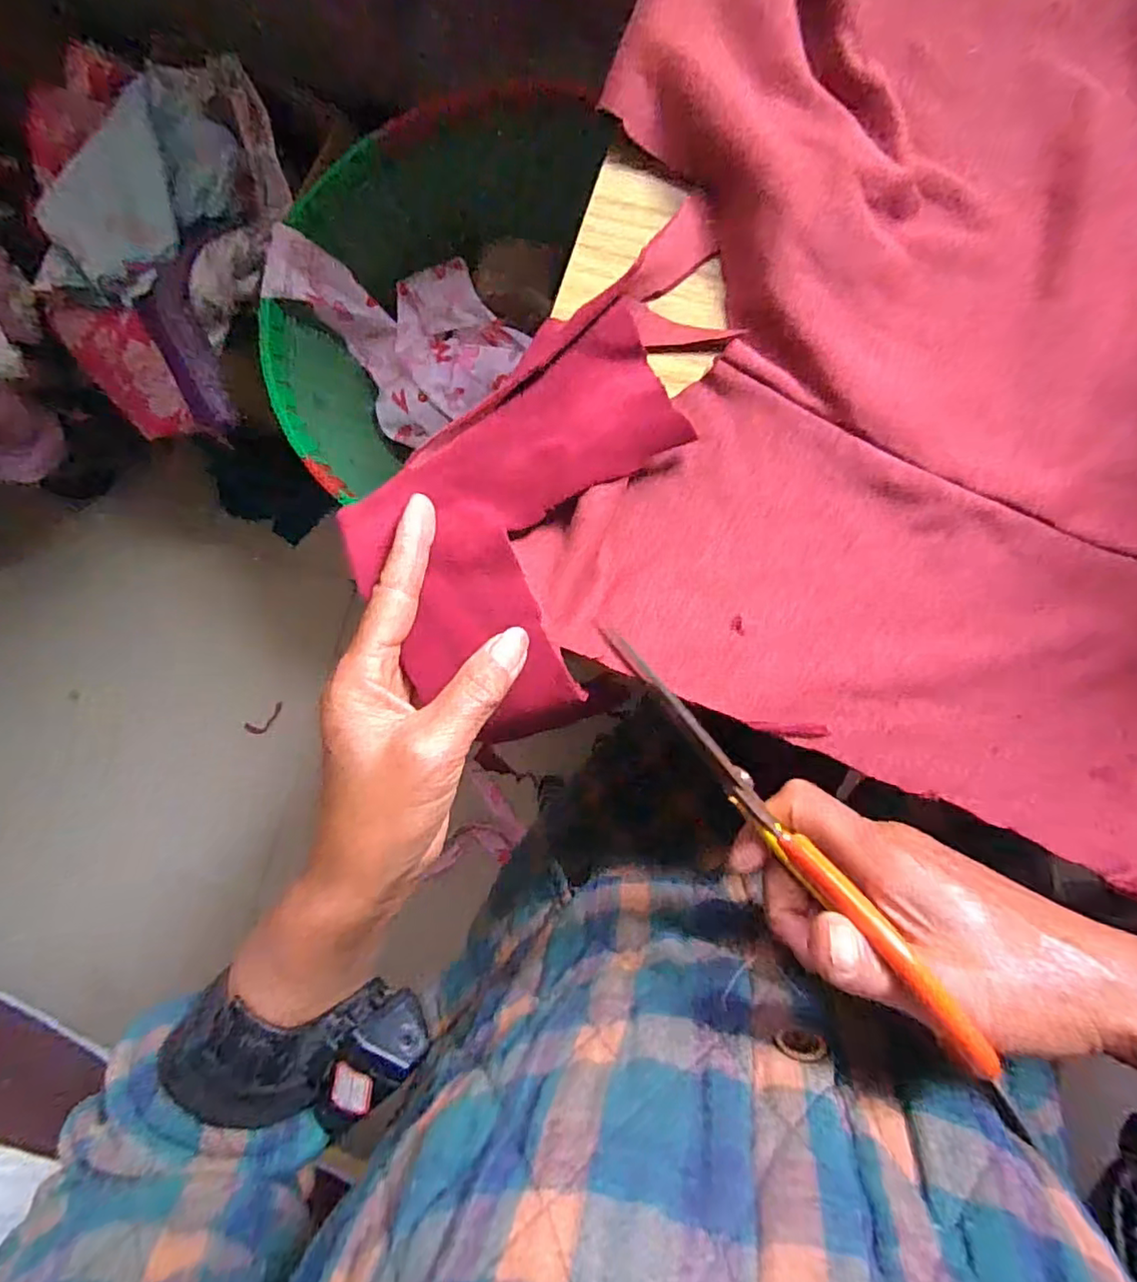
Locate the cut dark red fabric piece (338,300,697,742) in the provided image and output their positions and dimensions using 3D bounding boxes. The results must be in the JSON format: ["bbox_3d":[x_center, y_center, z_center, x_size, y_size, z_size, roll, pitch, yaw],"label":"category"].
[{"bbox_3d":[-0.011,-0.056,0.274,0.180,0.021,0.127,-44,85,2],"label":"cut dark red fabric piece"}]

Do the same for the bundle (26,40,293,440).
[{"bbox_3d":[-0.533,-0.517,0.760,0.261,0.132,0.454,9,89,6],"label":"bundle"}]

